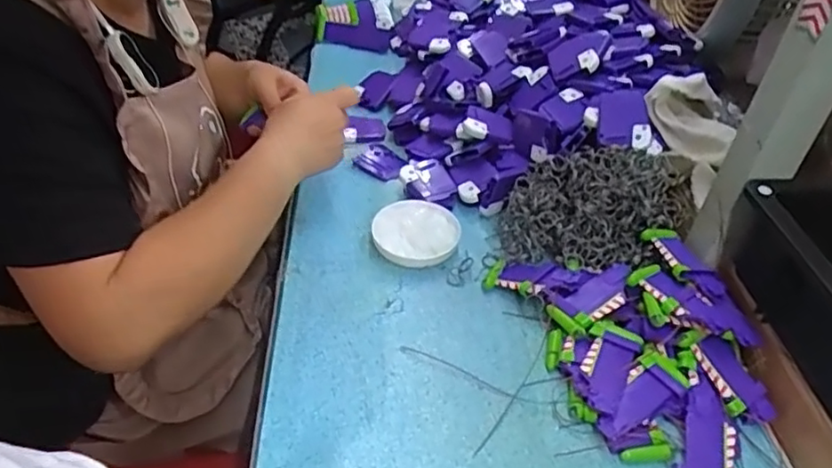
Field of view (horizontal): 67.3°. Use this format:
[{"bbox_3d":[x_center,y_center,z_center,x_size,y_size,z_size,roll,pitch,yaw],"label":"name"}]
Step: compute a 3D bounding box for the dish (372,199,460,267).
[{"bbox_3d":[0.000,0.001,0.660,0.087,0.023,0.089,4,41,-3],"label":"dish"}]

